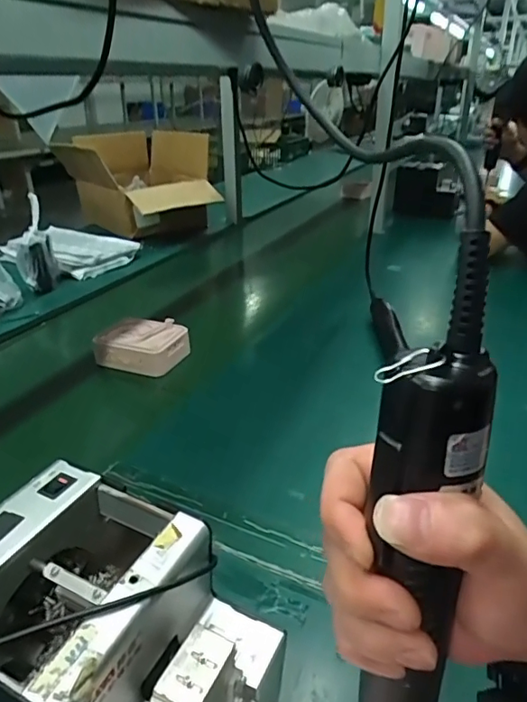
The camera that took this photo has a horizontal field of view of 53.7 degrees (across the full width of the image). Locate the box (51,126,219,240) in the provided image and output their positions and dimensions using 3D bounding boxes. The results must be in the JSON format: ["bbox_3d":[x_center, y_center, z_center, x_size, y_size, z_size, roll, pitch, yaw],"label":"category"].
[{"bbox_3d":[-0.379,-0.515,1.551,0.390,0.218,0.523,-12,29,-22],"label":"box"}]

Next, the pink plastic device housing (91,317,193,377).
[{"bbox_3d":[-0.188,-0.010,0.812,0.121,0.051,0.090,10,29,20],"label":"pink plastic device housing"}]

